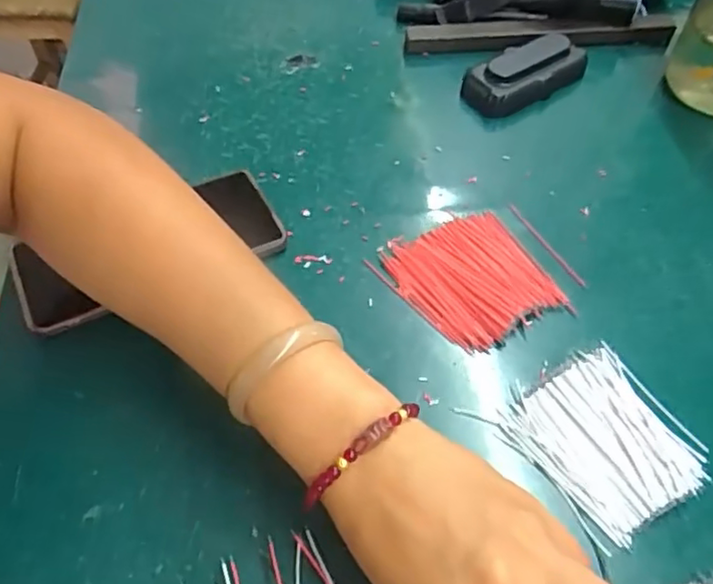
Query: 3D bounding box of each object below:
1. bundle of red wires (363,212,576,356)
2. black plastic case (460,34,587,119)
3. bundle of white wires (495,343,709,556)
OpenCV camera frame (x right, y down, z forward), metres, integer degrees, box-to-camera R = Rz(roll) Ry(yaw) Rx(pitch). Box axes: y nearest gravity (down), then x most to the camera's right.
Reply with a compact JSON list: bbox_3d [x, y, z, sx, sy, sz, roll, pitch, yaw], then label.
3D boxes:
[{"bbox_3d":[0.073,-0.010,0.399,0.095,0.011,0.094,-22,58,-15],"label":"bundle of red wires"},{"bbox_3d":[0.141,-0.179,0.509,0.109,0.033,0.048,-22,58,-15],"label":"black plastic case"},{"bbox_3d":[0.136,0.078,0.333,0.086,0.012,0.087,-28,60,-19],"label":"bundle of white wires"}]

